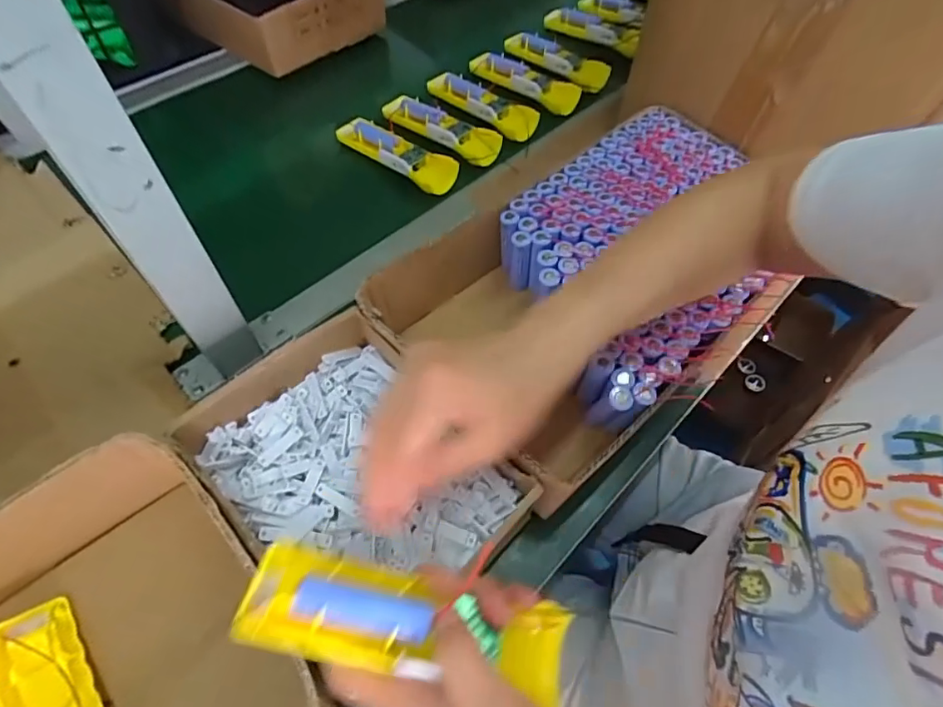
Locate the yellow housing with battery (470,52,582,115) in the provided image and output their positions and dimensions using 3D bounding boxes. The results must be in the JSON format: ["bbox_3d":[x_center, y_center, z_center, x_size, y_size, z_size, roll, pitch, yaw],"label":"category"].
[{"bbox_3d":[0.073,-0.373,0.695,0.161,0.034,0.050,35,64,18],"label":"yellow housing with battery"}]

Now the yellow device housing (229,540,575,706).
[{"bbox_3d":[-0.029,0.132,0.253,0.159,0.022,0.046,14,59,-5],"label":"yellow device housing"}]

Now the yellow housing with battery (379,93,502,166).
[{"bbox_3d":[-0.040,-0.280,0.627,0.165,0.022,0.041,31,62,16],"label":"yellow housing with battery"}]

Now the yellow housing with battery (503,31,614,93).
[{"bbox_3d":[0.118,-0.415,0.716,0.160,0.027,0.047,35,64,18],"label":"yellow housing with battery"}]

